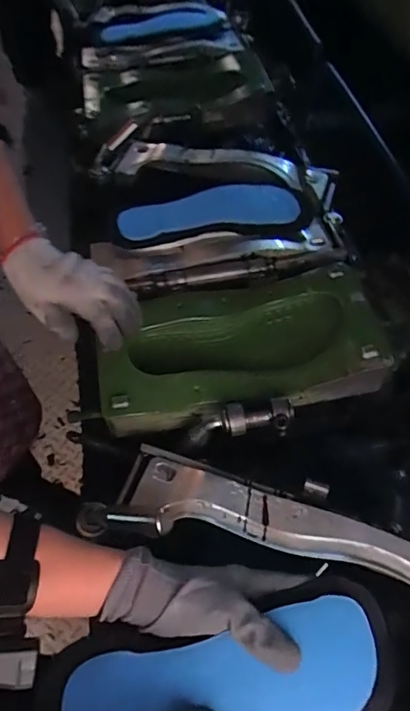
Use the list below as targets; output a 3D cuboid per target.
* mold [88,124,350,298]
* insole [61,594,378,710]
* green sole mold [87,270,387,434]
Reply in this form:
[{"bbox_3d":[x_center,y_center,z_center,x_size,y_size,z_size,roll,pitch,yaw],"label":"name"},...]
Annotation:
[{"bbox_3d":[0.011,-0.215,0.738,0.382,0.084,0.296,-3,57,1],"label":"mold"},{"bbox_3d":[0.016,0.259,0.385,0.247,0.014,0.085,-8,57,-5],"label":"insole"},{"bbox_3d":[0.041,-0.014,0.605,0.343,0.058,0.178,-10,57,-3],"label":"green sole mold"}]

